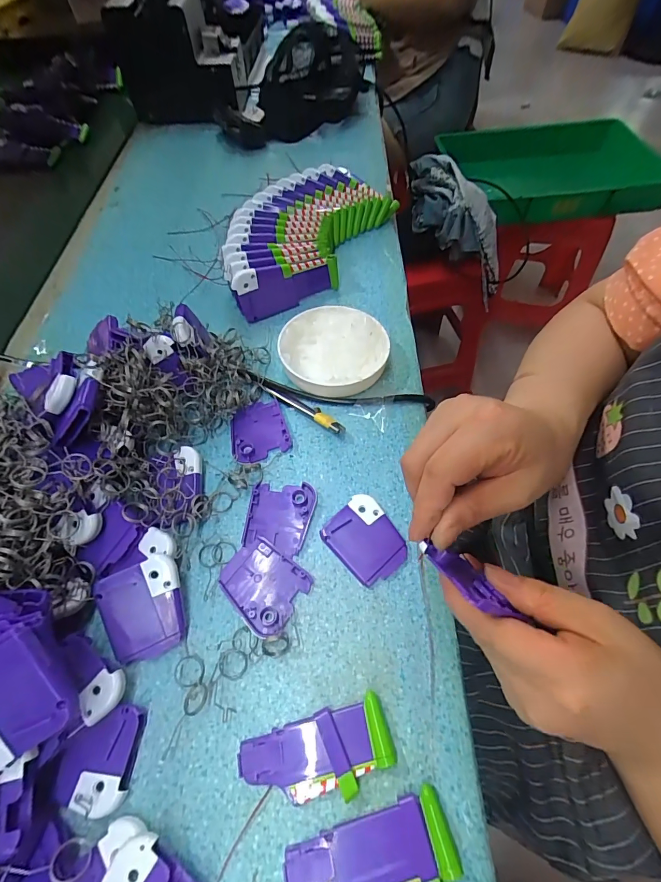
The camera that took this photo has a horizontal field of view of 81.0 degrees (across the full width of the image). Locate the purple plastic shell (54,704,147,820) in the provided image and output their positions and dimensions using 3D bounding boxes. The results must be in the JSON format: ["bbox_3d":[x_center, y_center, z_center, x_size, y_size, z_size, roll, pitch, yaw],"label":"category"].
[{"bbox_3d":[-0.138,0.189,0.231,0.041,0.016,0.049,-2,59,1],"label":"purple plastic shell"}]

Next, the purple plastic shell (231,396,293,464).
[{"bbox_3d":[-0.067,-0.011,0.355,0.051,0.006,0.060,-18,61,-9],"label":"purple plastic shell"}]

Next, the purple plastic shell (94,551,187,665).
[{"bbox_3d":[-0.128,0.115,0.267,0.050,0.010,0.062,-14,83,-13],"label":"purple plastic shell"}]

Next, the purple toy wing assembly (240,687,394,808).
[{"bbox_3d":[-0.008,0.189,0.231,0.088,0.011,0.041,-17,60,-8],"label":"purple toy wing assembly"}]

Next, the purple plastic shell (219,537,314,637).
[{"bbox_3d":[-0.051,0.105,0.285,0.059,0.007,0.050,32,65,19],"label":"purple plastic shell"}]

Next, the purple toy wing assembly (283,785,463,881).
[{"bbox_3d":[0.023,0.227,0.206,0.089,0.013,0.040,-16,60,-8],"label":"purple toy wing assembly"}]

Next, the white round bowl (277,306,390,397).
[{"bbox_3d":[0.003,-0.089,0.385,0.103,0.031,0.101,-1,60,1],"label":"white round bowl"}]

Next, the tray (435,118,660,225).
[{"bbox_3d":[0.600,-0.751,1.066,0.521,0.105,0.383,-13,60,-6],"label":"tray"}]

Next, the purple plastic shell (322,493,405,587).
[{"bbox_3d":[0.029,0.077,0.301,0.051,0.007,0.062,-38,66,-19],"label":"purple plastic shell"}]

